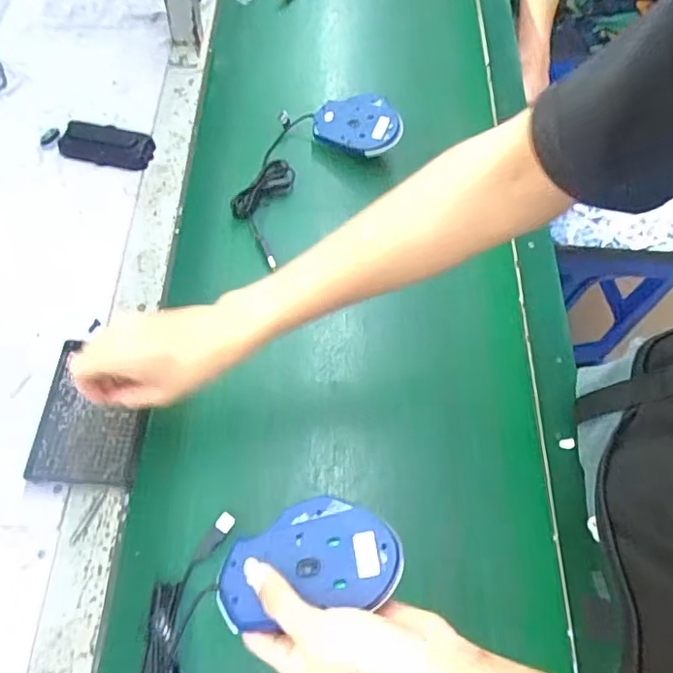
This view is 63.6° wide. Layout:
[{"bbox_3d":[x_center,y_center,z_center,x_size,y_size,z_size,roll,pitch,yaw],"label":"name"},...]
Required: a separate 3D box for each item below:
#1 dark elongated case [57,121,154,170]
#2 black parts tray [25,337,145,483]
[{"bbox_3d":[-0.282,-0.234,0.663,0.104,0.019,0.050,9,63,3],"label":"dark elongated case"},{"bbox_3d":[-0.229,0.072,0.512,0.092,0.018,0.129,3,63,0],"label":"black parts tray"}]

